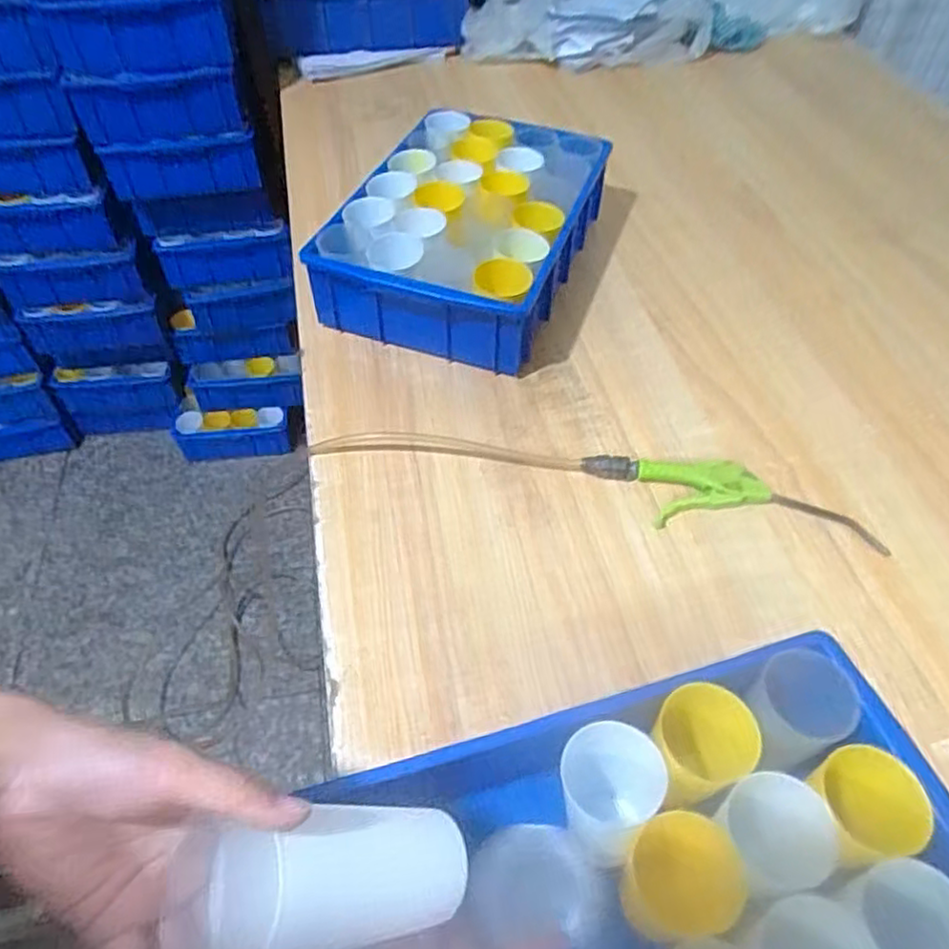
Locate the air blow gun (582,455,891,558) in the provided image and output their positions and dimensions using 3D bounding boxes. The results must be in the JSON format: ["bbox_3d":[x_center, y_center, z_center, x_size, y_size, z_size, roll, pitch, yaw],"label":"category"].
[{"bbox_3d":[0.252,0.021,0.670,0.285,0.021,0.068,7,52,7],"label":"air blow gun"}]

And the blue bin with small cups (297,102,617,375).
[{"bbox_3d":[-0.004,-0.310,0.876,0.263,0.128,0.367,16,54,13],"label":"blue bin with small cups"}]

